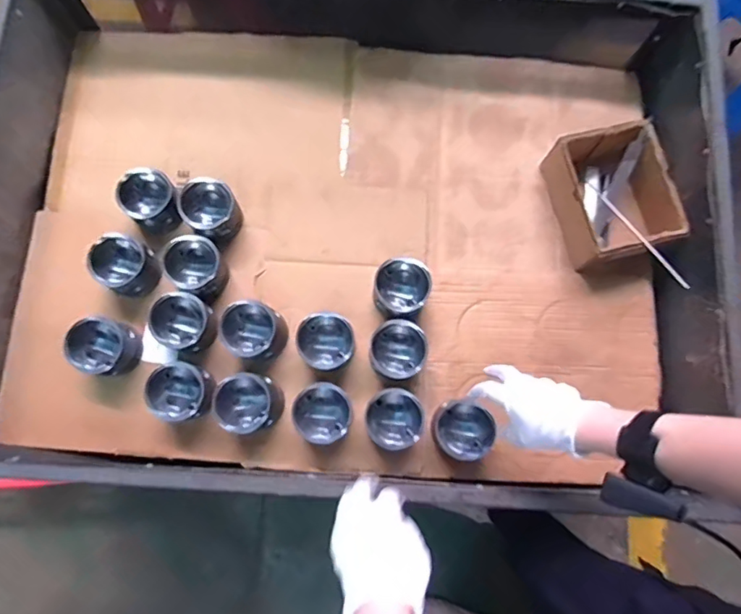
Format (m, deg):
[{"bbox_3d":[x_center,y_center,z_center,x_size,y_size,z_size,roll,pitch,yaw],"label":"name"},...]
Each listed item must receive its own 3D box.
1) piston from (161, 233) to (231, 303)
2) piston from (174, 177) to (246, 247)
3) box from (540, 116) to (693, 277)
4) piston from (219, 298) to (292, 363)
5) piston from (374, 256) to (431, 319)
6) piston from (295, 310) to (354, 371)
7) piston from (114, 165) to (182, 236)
[{"bbox_3d":[-0.278,-0.063,0.850,0.095,0.069,0.087,41,81,8],"label":"piston"},{"bbox_3d":[-0.259,-0.159,0.863,0.089,0.074,0.092,-41,81,-8],"label":"piston"},{"bbox_3d":[0.390,-0.179,0.861,0.158,0.089,0.202,-14,78,-3],"label":"box"},{"bbox_3d":[-0.179,0.040,0.823,0.097,0.070,0.086,2,78,0],"label":"piston"},{"bbox_3d":[0.048,-0.025,0.836,0.084,0.077,0.091,0,78,0],"label":"piston"},{"bbox_3d":[-0.067,0.056,0.820,0.085,0.075,0.088,0,78,0],"label":"piston"},{"bbox_3d":[-0.354,-0.170,0.853,0.087,0.059,0.094,0,78,0],"label":"piston"}]

